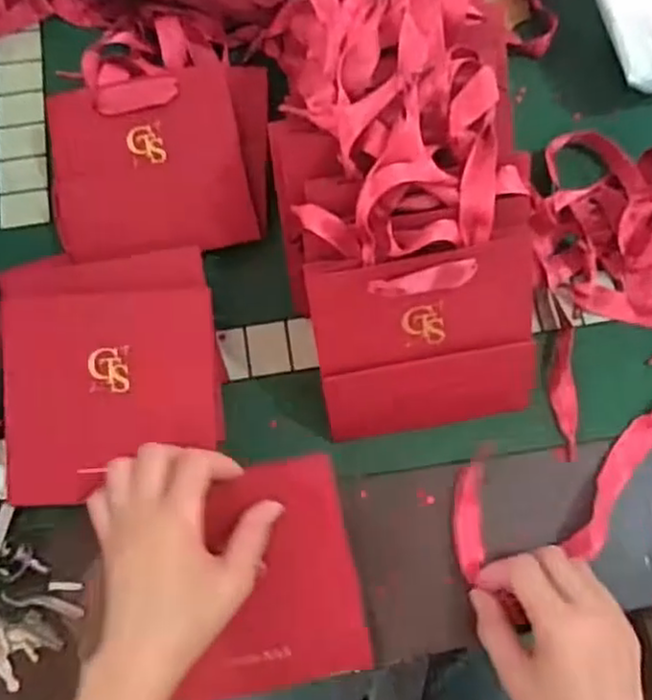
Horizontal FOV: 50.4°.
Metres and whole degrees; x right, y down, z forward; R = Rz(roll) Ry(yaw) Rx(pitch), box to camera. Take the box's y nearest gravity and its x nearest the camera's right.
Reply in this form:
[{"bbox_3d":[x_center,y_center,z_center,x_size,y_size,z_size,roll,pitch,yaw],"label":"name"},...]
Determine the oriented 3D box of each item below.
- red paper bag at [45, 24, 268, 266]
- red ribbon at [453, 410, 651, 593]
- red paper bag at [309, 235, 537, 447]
[{"bbox_3d":[-0.129,-0.163,0.530,0.167,0.038,0.183,-2,72,0],"label":"red paper bag"},{"bbox_3d":[0.161,0.093,0.466,0.170,0.015,0.086,-20,73,-2],"label":"red ribbon"},{"bbox_3d":[0.064,-0.004,0.441,0.135,0.126,0.010,-9,30,-2],"label":"red paper bag"}]

